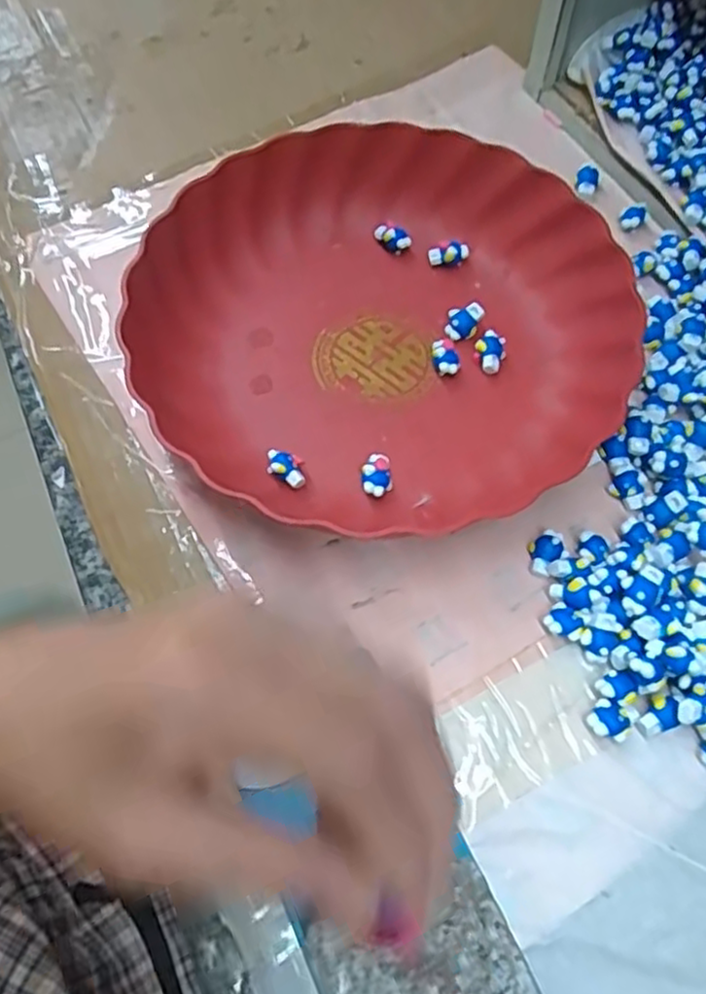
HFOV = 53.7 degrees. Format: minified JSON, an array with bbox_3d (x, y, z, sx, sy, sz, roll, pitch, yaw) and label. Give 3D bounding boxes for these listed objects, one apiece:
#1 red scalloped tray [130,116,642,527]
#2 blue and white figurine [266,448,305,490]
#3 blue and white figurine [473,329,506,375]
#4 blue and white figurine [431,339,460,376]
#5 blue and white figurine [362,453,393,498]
[{"bbox_3d":[0.016,-0.098,0.366,0.238,0.044,0.230,3,64,1],"label":"red scalloped tray"},{"bbox_3d":[-0.033,-0.014,0.340,0.021,0.013,0.013,21,66,10],"label":"blue and white figurine"},{"bbox_3d":[0.074,-0.078,0.375,0.016,0.013,0.022,18,66,8],"label":"blue and white figurine"},{"bbox_3d":[0.049,-0.075,0.371,0.013,0.016,0.020,-8,65,-4],"label":"blue and white figurine"},{"bbox_3d":[0.012,-0.011,0.339,0.014,0.012,0.021,-1,64,-1],"label":"blue and white figurine"}]

